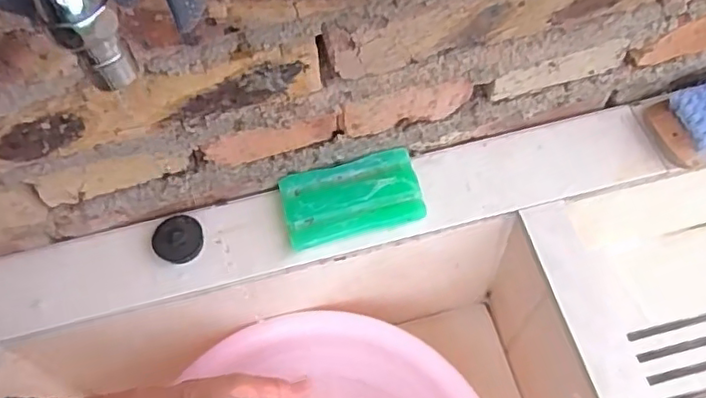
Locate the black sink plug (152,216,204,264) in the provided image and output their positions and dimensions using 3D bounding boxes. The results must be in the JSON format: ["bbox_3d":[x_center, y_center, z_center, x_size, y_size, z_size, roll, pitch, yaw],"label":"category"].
[{"bbox_3d":[-0.132,0.032,0.465,0.036,0.014,0.035,-1,64,3],"label":"black sink plug"}]

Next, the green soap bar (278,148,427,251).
[{"bbox_3d":[-0.001,0.000,0.468,0.102,0.018,0.058,-14,64,-3],"label":"green soap bar"}]

